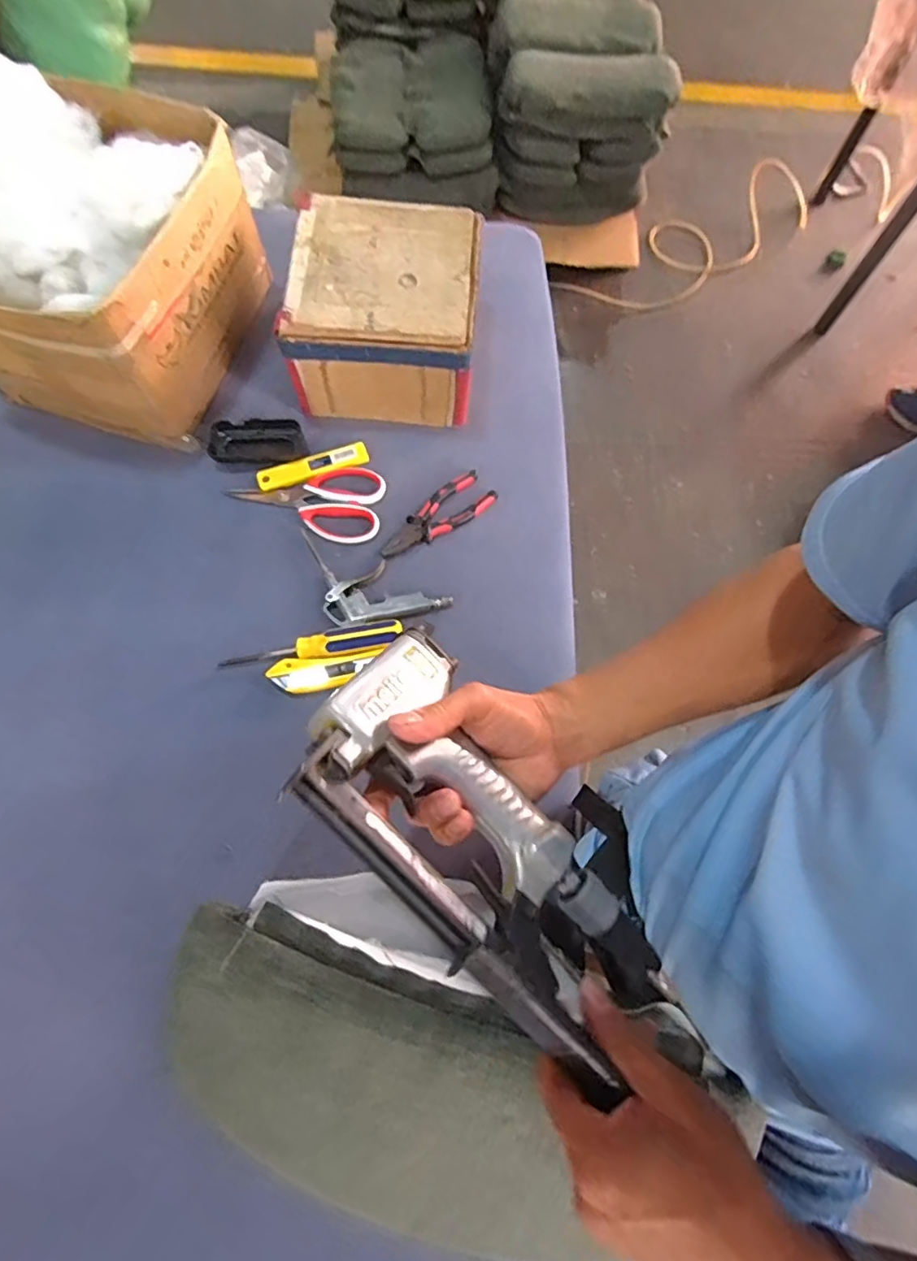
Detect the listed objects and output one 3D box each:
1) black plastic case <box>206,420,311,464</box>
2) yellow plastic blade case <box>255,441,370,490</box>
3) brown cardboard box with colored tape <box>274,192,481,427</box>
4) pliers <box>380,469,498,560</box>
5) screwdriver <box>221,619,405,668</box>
[{"bbox_3d":[-0.244,-0.230,0.696,0.109,0.019,0.055,-2,71,-3],"label":"black plastic case"},{"bbox_3d":[-0.175,-0.198,0.692,0.134,0.006,0.031,-18,72,-9],"label":"yellow plastic blade case"},{"bbox_3d":[-0.086,-0.383,0.694,0.204,0.122,0.206,4,71,-1],"label":"brown cardboard box with colored tape"},{"bbox_3d":[-0.025,-0.133,0.676,0.152,0.011,0.053,-38,76,-14],"label":"pliers"},{"bbox_3d":[-0.157,0.016,0.611,0.192,0.027,0.032,-10,71,-6],"label":"screwdriver"}]

